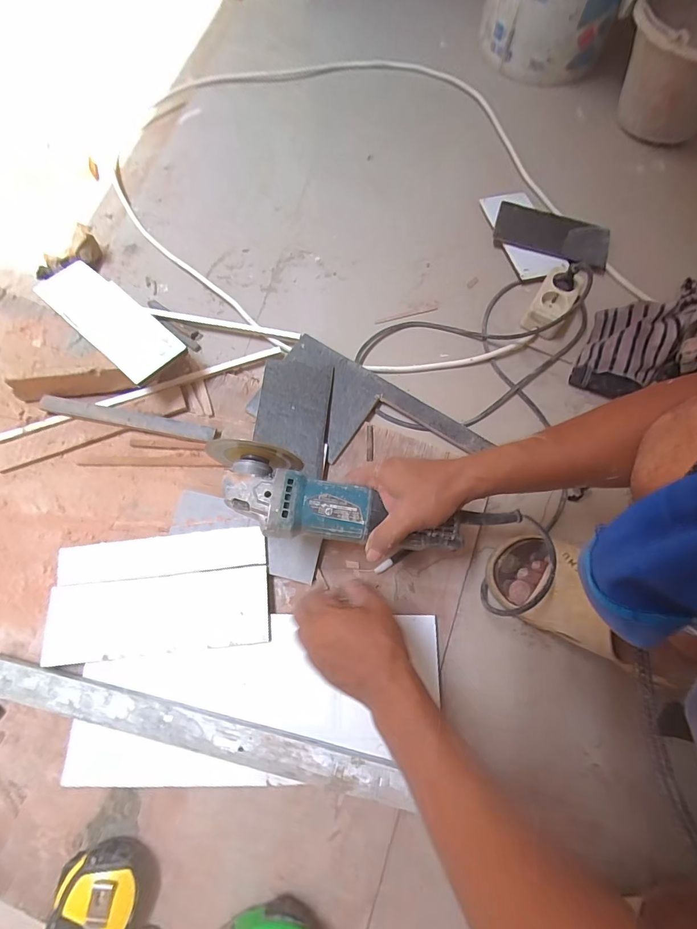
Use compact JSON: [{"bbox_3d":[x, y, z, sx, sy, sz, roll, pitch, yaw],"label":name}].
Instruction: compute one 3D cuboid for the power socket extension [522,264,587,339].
[{"bbox_3d":[0.330,-0.260,0.645,0.064,0.050,0.137,31,72,9],"label":"power socket extension"}]

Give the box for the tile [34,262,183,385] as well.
[{"bbox_3d":[-0.322,-0.198,0.541,0.225,0.010,0.081,39,73,11],"label":"tile"}]

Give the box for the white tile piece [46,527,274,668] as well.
[{"bbox_3d":[-0.221,0.149,0.474,0.248,0.010,0.130,-5,73,-2],"label":"white tile piece"}]

